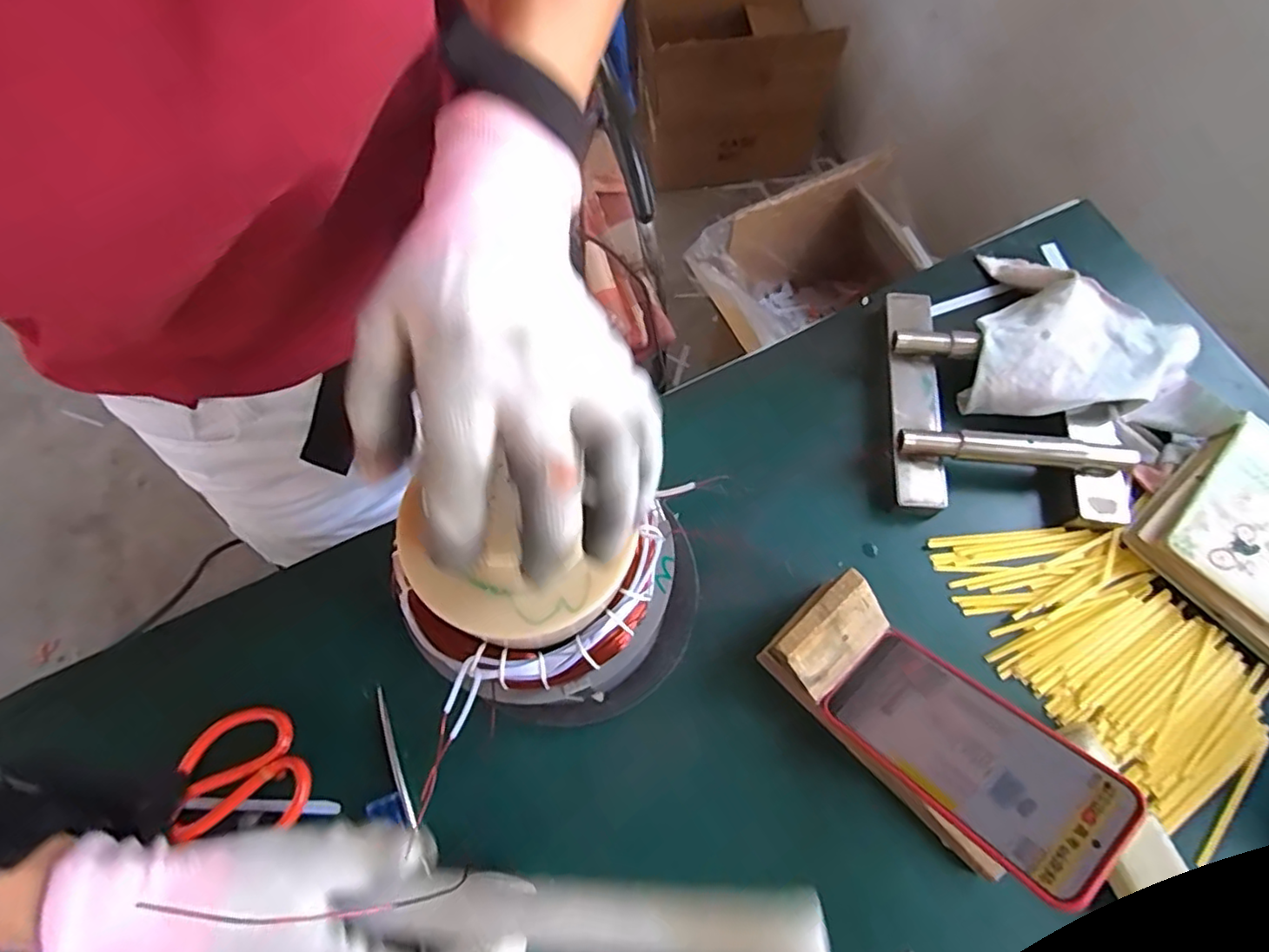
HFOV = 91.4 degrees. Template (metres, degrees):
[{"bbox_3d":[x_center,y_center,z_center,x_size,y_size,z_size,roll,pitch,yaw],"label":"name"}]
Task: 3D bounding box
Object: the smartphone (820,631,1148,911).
[{"bbox_3d":[0.205,0.170,0.383,0.080,0.008,0.163,-44,41,-10],"label":"smartphone"}]

